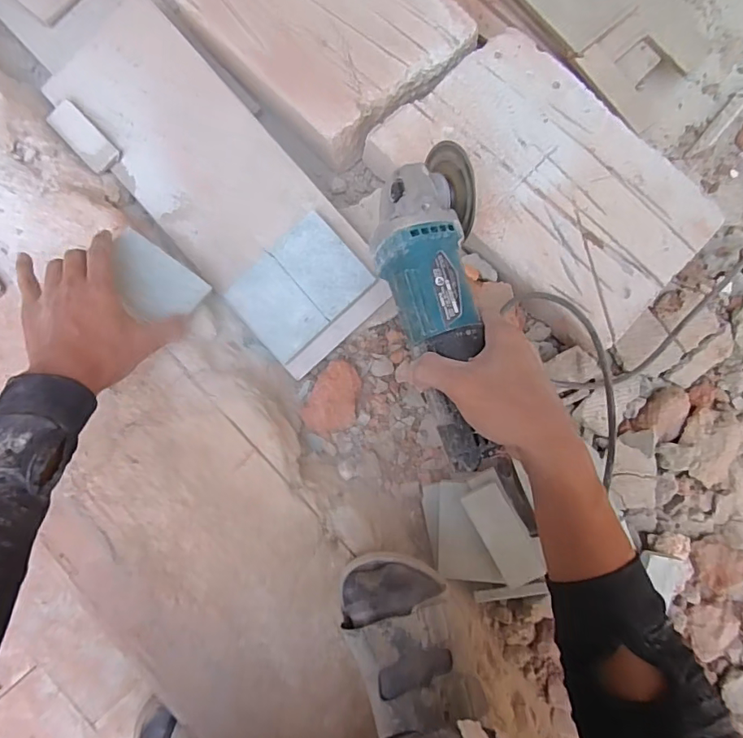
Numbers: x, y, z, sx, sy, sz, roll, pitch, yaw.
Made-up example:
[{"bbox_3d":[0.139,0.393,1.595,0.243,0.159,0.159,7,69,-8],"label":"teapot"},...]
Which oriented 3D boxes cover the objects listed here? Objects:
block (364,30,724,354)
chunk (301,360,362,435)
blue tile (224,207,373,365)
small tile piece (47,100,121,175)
[{"bbox_3d":[0.182,-0.193,0.529,0.316,0.053,0.211,45,88,1],"label":"block"},{"bbox_3d":[-0.039,0.034,0.536,0.054,0.023,0.079,30,86,-1],"label":"chunk"},{"bbox_3d":[-0.078,-0.086,0.522,0.132,0.008,0.100,-43,85,9],"label":"blue tile"},{"bbox_3d":[-0.311,-0.250,0.529,0.035,0.007,0.084,-44,90,-4],"label":"small tile piece"}]

